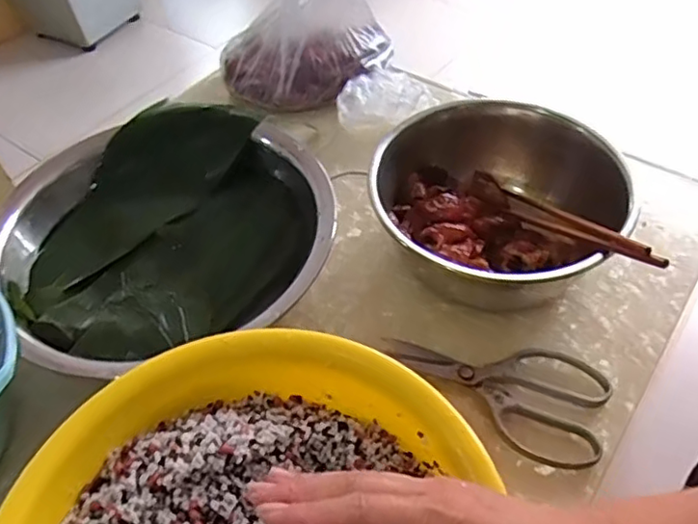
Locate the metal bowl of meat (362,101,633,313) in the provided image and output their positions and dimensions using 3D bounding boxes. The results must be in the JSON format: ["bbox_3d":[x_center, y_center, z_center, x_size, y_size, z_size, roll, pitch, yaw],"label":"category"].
[{"bbox_3d":[0.144,-0.053,0.618,0.226,0.098,0.242,-1,50,2],"label":"metal bowl of meat"}]

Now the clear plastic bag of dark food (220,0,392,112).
[{"bbox_3d":[-0.063,-0.328,0.787,0.221,0.195,0.143,-6,50,-2],"label":"clear plastic bag of dark food"}]

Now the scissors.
[{"bbox_3d":[0.129,0.109,0.542,0.192,0.019,0.104,18,53,17],"label":"scissors"}]

